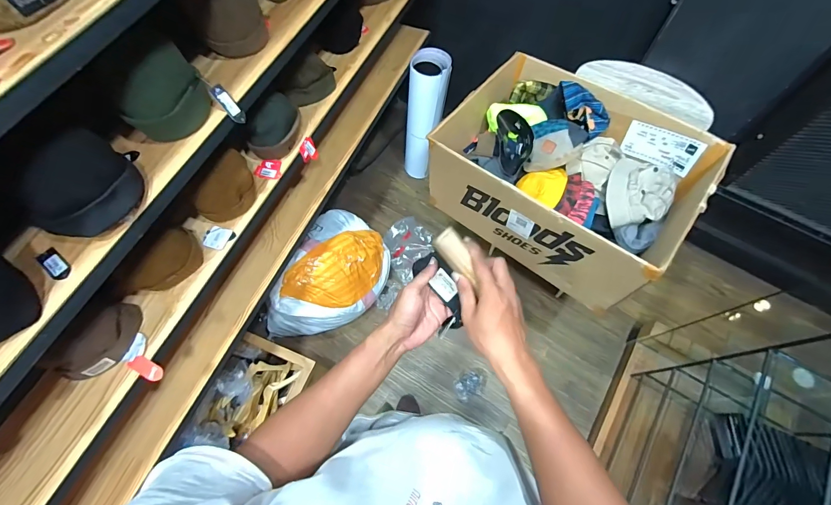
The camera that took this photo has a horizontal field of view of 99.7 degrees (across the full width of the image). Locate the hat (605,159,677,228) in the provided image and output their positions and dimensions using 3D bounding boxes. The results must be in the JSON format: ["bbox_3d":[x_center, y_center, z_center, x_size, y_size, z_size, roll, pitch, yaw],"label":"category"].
[{"bbox_3d":[0.665,-0.181,1.043,0.182,0.078,0.212,7,65,5],"label":"hat"}]

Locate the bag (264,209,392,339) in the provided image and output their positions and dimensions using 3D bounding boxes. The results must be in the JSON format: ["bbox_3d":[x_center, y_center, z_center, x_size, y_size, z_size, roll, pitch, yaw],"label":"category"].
[{"bbox_3d":[-0.334,0.113,1.396,0.319,0.277,0.547,30,70,15],"label":"bag"}]

